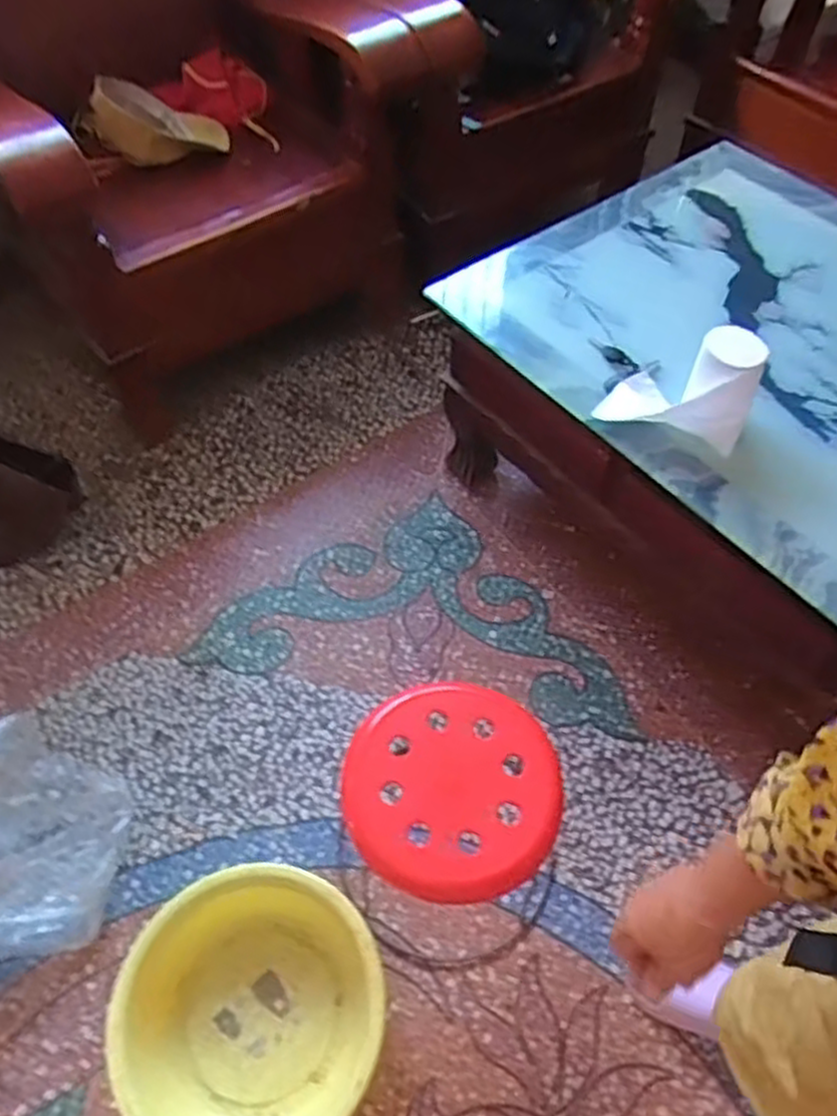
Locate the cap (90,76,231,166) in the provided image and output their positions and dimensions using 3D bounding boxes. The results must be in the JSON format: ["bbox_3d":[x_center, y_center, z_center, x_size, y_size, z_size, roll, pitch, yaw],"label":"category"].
[{"bbox_3d":[-0.504,-0.864,1.494,0.234,0.119,0.129,7,55,5],"label":"cap"}]

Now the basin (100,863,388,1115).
[{"bbox_3d":[-0.224,0.607,1.025,0.344,0.100,0.337,0,55,0],"label":"basin"}]

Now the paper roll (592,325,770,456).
[{"bbox_3d":[0.374,-0.251,1.083,0.202,0.137,0.110,20,57,13],"label":"paper roll"}]

